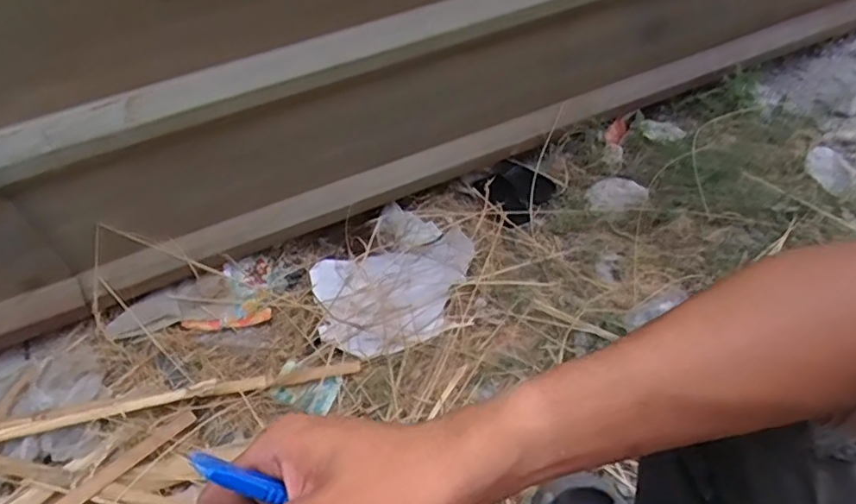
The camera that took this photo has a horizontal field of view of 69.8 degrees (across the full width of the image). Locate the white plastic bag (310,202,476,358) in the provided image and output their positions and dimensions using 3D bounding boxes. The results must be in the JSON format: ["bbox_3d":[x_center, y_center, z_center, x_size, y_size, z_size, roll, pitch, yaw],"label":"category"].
[{"bbox_3d":[-0.056,0.036,1.013,0.263,0.045,0.275,-12,50,-8],"label":"white plastic bag"}]

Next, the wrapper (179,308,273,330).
[{"bbox_3d":[-0.319,0.112,0.975,0.142,0.014,0.024,-9,50,-5],"label":"wrapper"}]

